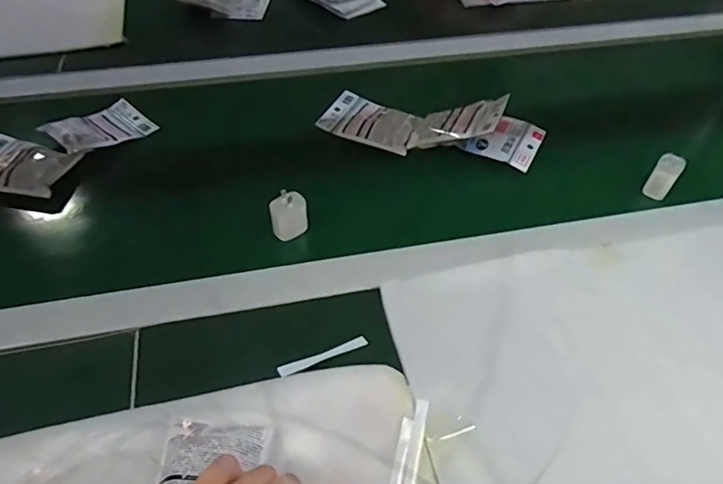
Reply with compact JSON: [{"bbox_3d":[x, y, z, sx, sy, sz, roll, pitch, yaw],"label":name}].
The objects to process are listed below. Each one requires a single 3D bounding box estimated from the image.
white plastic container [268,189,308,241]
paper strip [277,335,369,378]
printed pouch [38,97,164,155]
[{"bbox_3d":[-0.088,-0.032,0.632,0.043,0.058,0.023,-8,48,-8],"label":"white plastic container"},{"bbox_3d":[-0.036,0.113,0.516,0.099,0.004,0.011,-15,47,-33],"label":"paper strip"},{"bbox_3d":[-0.377,-0.165,0.752,0.095,0.036,0.131,30,54,24],"label":"printed pouch"}]

